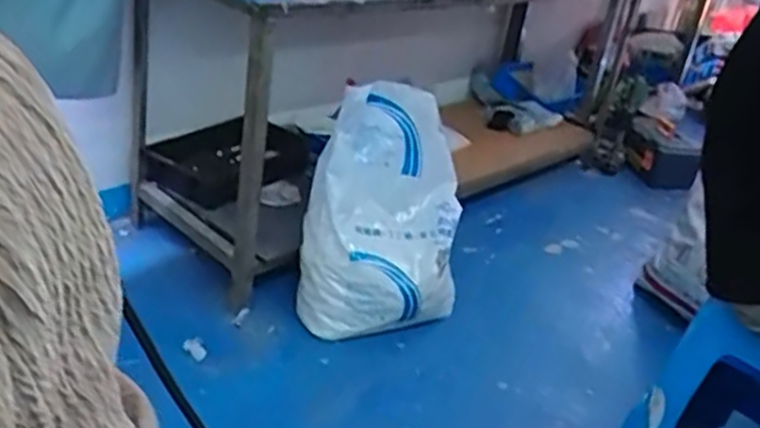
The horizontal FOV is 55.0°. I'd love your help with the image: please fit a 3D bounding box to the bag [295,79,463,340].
[{"bbox_3d":[0.012,-0.009,1.711,0.352,0.533,0.299,10,27,3],"label":"bag"}]

